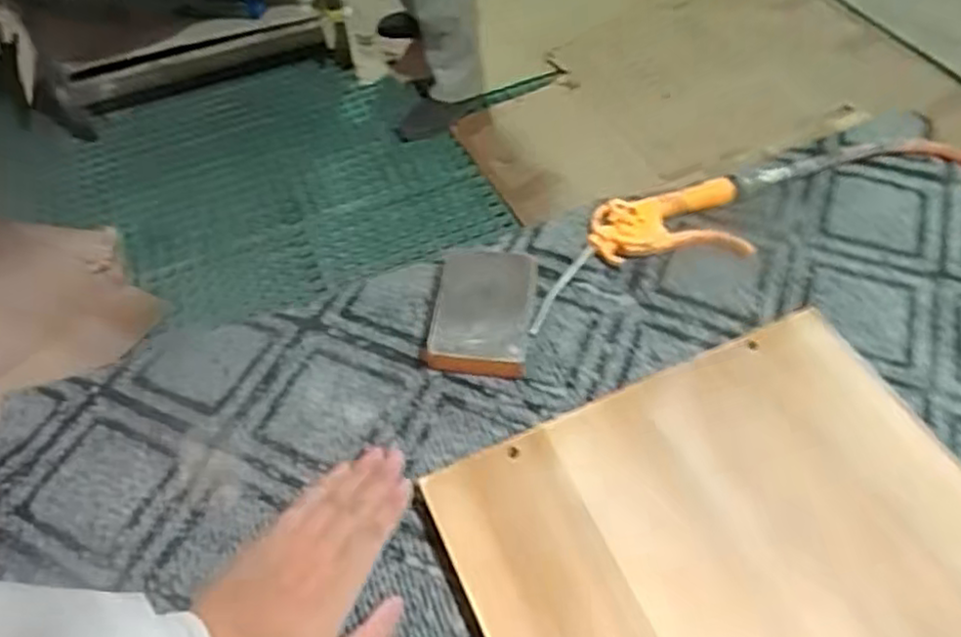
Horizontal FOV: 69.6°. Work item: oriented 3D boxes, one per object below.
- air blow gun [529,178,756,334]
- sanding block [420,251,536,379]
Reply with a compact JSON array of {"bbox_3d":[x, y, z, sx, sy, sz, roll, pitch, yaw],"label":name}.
[{"bbox_3d":[0.128,-0.062,0.566,0.212,0.023,0.080,-18,55,-11],"label":"air blow gun"},{"bbox_3d":[0.001,-0.005,0.525,0.074,0.032,0.100,5,54,6],"label":"sanding block"}]

